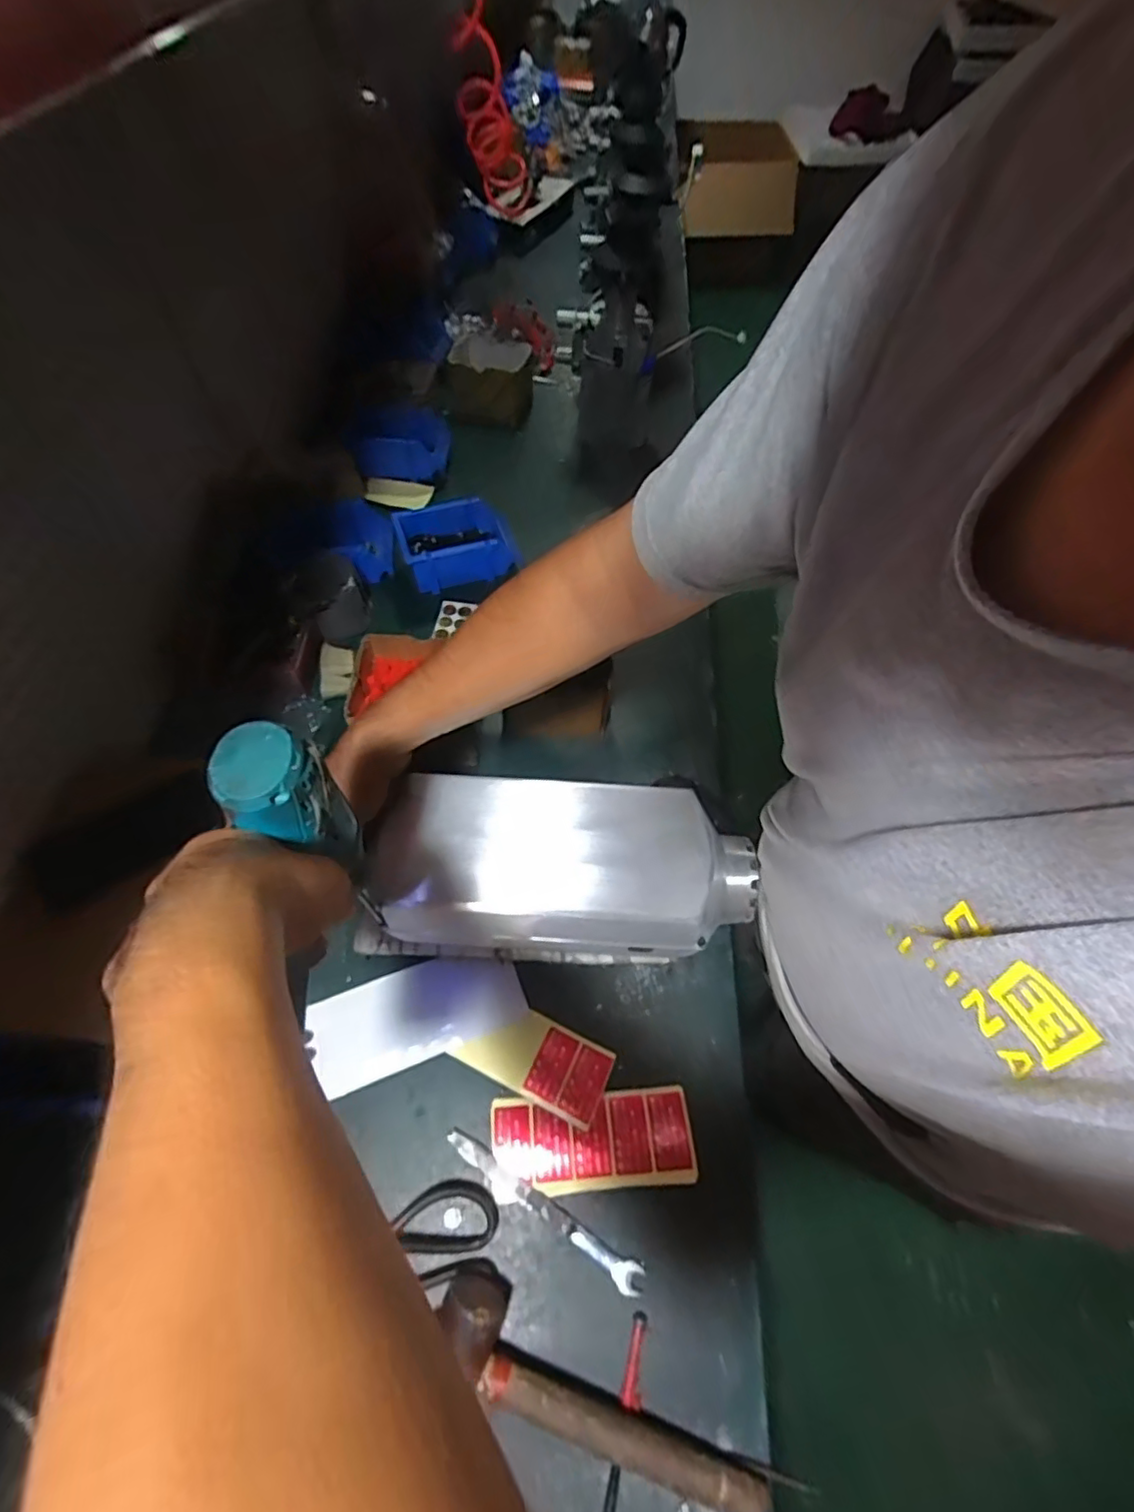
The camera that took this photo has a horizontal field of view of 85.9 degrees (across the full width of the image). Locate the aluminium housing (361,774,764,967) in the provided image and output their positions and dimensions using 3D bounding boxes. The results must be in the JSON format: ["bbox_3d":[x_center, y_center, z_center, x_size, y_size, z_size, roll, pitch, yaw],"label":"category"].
[{"bbox_3d":[-0.006,0.112,0.597,0.350,0.143,0.155,6,58,2],"label":"aluminium housing"}]

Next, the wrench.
[{"bbox_3d":[-0.024,0.413,0.555,0.204,0.011,0.024,27,62,14],"label":"wrench"}]

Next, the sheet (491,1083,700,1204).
[{"bbox_3d":[0.024,0.366,0.582,0.187,0.009,0.080,-4,59,-4],"label":"sheet"}]

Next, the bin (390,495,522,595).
[{"bbox_3d":[-0.172,-0.336,0.965,0.172,0.071,0.121,-17,60,-11],"label":"bin"}]

